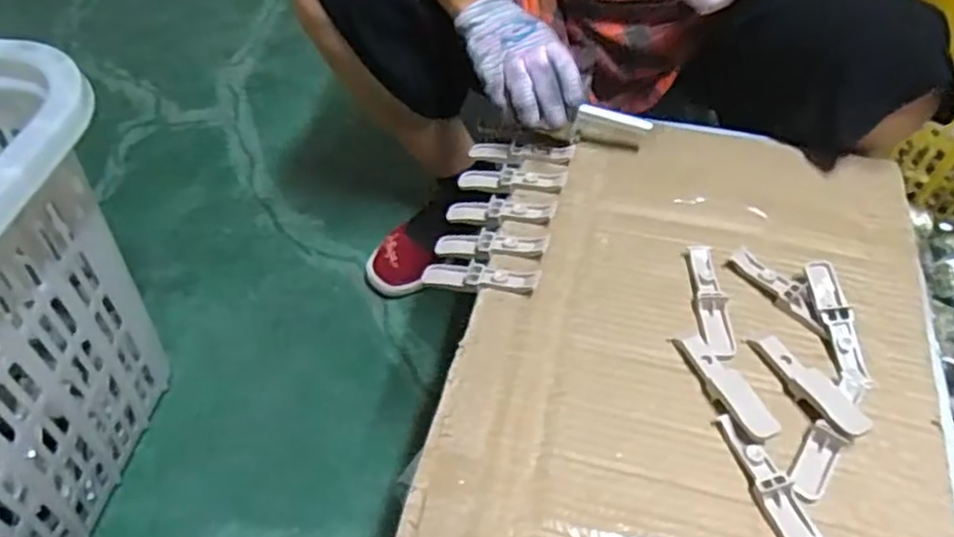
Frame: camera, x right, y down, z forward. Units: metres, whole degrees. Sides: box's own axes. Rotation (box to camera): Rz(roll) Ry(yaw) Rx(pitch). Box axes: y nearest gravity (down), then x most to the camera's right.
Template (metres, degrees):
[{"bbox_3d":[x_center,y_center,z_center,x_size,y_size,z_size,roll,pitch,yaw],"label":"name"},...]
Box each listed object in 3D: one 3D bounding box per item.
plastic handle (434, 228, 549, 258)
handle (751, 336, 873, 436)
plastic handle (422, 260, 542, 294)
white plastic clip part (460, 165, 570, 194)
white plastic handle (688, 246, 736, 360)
[{"bbox_3d":[0.012,-0.021,0.582,0.097,0.011,0.024,2,48,20],"label":"plastic handle"},{"bbox_3d":[0.227,0.080,0.479,0.023,0.018,0.088,-23,54,-18],"label":"handle"},{"bbox_3d":[0.001,0.007,0.559,0.101,0.015,0.022,4,48,26],"label":"plastic handle"},{"bbox_3d":[0.031,-0.082,0.629,0.099,0.016,0.026,3,49,21],"label":"white plastic clip part"},{"bbox_3d":[0.178,0.021,0.527,0.022,0.009,0.098,2,50,1],"label":"white plastic handle"}]

